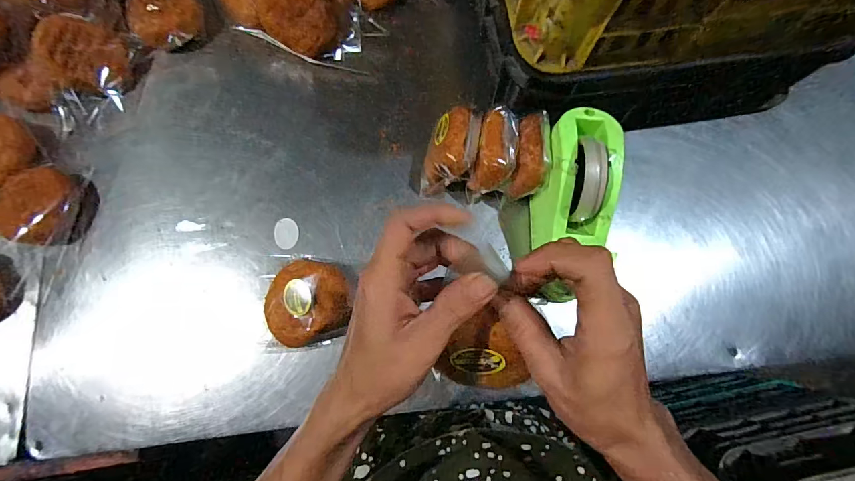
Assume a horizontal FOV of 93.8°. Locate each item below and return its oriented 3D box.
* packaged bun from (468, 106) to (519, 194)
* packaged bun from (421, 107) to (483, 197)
[{"bbox_3d":[0.080,-0.101,0.485,0.043,0.085,0.083,13,78,3],"label":"packaged bun"},{"bbox_3d":[0.028,-0.107,0.490,0.059,0.087,0.085,10,76,1],"label":"packaged bun"}]

